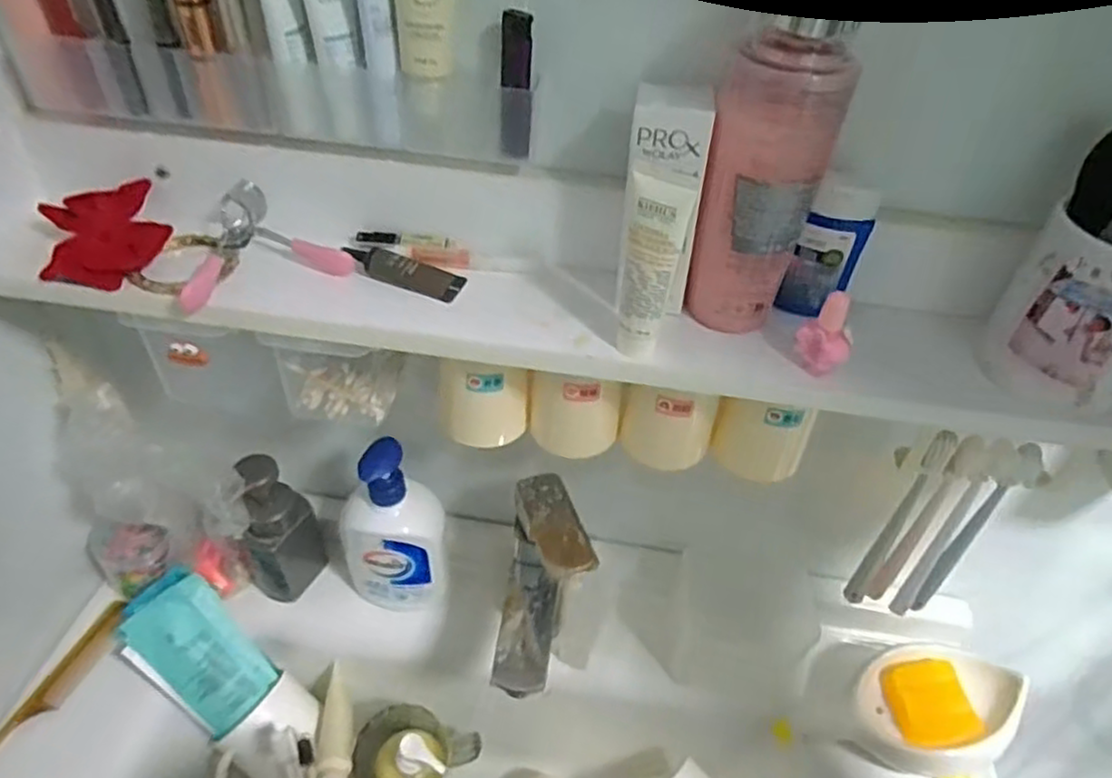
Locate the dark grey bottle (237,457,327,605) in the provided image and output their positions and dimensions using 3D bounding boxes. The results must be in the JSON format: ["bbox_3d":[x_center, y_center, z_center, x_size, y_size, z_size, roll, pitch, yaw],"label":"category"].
[{"bbox_3d":[-0.241,0.122,0.604,0.068,0.149,0.046,-17,46,-23],"label":"dark grey bottle"}]

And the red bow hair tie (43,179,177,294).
[{"bbox_3d":[-0.280,-0.097,0.436,0.068,0.027,0.083,-17,46,-23],"label":"red bow hair tie"}]

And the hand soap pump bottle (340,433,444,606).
[{"bbox_3d":[-0.140,0.117,0.596,0.084,0.177,0.056,-9,43,-16],"label":"hand soap pump bottle"}]

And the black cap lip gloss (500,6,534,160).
[{"bbox_3d":[-0.022,-0.169,0.392,0.016,0.075,0.020,-2,42,-8],"label":"black cap lip gloss"}]

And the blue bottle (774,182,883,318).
[{"bbox_3d":[0.162,-0.085,0.417,0.037,0.078,0.029,12,33,1],"label":"blue bottle"}]

